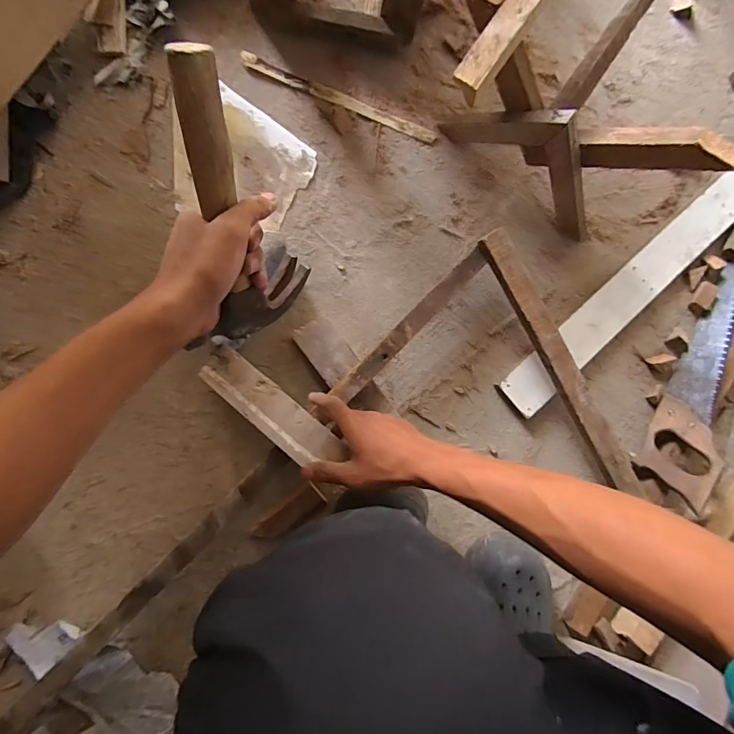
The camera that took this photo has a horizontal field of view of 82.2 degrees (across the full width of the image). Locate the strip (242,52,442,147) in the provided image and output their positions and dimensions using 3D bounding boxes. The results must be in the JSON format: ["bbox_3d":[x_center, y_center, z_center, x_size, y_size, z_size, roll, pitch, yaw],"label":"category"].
[{"bbox_3d":[-0.034,-0.368,0.579,0.275,0.006,0.020,19,87,-6],"label":"strip"}]

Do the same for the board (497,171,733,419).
[{"bbox_3d":[0.387,-0.112,0.614,0.488,0.027,0.064,-41,94,-6],"label":"board"}]

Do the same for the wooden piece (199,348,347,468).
[{"bbox_3d":[-0.115,0.049,0.494,0.202,0.020,0.052,37,85,12],"label":"wooden piece"}]

